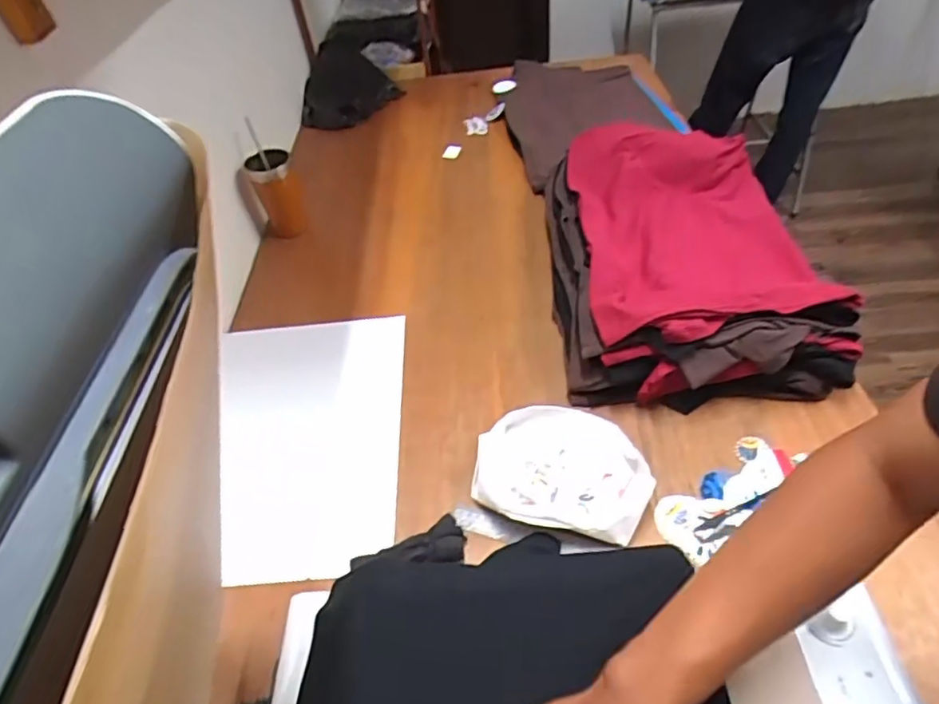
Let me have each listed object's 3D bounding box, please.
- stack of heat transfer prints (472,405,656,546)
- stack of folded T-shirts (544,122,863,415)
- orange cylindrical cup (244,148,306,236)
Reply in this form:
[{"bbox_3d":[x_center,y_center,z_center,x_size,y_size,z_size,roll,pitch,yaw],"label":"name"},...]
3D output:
[{"bbox_3d":[0.109,0.144,0.696,0.199,0.045,0.155,7,47,14],"label":"stack of heat transfer prints"},{"bbox_3d":[0.314,-0.147,0.887,0.369,0.140,0.493,-2,46,6],"label":"stack of folded T-shirts"},{"bbox_3d":[-0.352,-0.290,1.089,0.077,0.148,0.081,-4,46,4],"label":"orange cylindrical cup"}]

